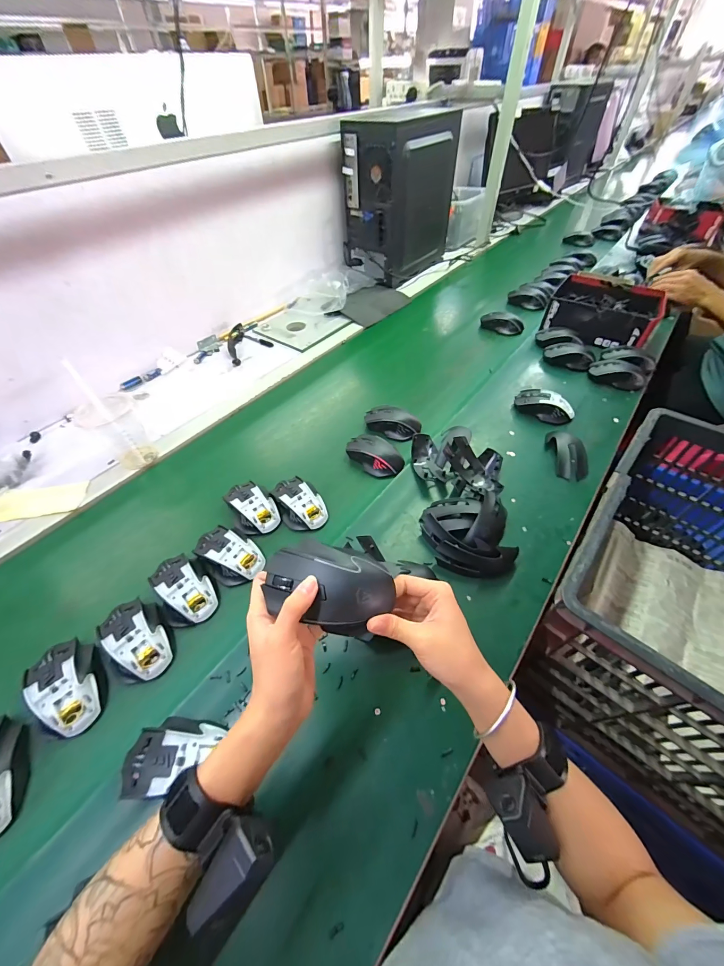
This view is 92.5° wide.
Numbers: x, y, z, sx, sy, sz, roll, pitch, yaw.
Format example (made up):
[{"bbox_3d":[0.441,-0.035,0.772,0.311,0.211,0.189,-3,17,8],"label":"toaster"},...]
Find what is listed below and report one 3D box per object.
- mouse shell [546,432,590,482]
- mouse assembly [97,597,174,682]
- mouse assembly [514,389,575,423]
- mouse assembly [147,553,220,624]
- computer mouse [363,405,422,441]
[{"bbox_3d":[0.379,-0.057,0.644,0.056,0.039,0.114,-2,49,3],"label":"mouse shell"},{"bbox_3d":[-0.299,0.206,0.463,0.072,0.047,0.113,-32,54,-21],"label":"mouse assembly"},{"bbox_3d":[0.380,-0.160,0.722,0.118,0.039,0.059,25,55,23],"label":"mouse assembly"},{"bbox_3d":[-0.258,0.149,0.501,0.068,0.032,0.109,-28,54,-24],"label":"mouse assembly"},{"bbox_3d":[0.064,-0.127,0.722,0.116,0.040,0.056,18,49,15],"label":"computer mouse"}]

